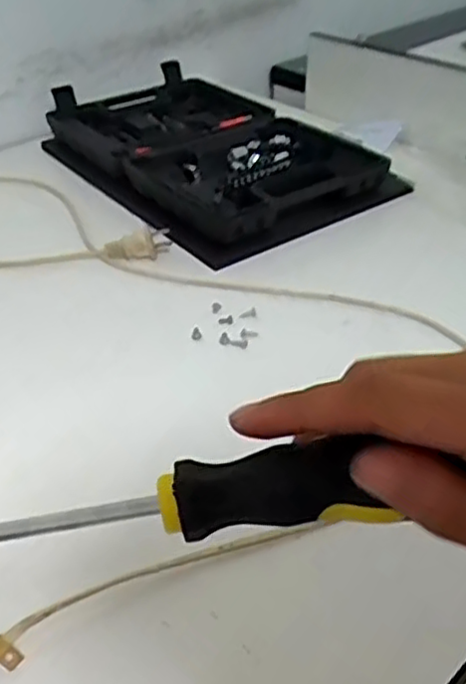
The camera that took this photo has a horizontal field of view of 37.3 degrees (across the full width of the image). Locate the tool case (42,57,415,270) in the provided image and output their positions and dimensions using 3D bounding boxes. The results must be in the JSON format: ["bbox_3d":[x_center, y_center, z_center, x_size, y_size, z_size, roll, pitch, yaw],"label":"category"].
[{"bbox_3d":[-0.030,-0.205,0.743,0.237,0.047,0.362,-26,44,-30],"label":"tool case"}]

